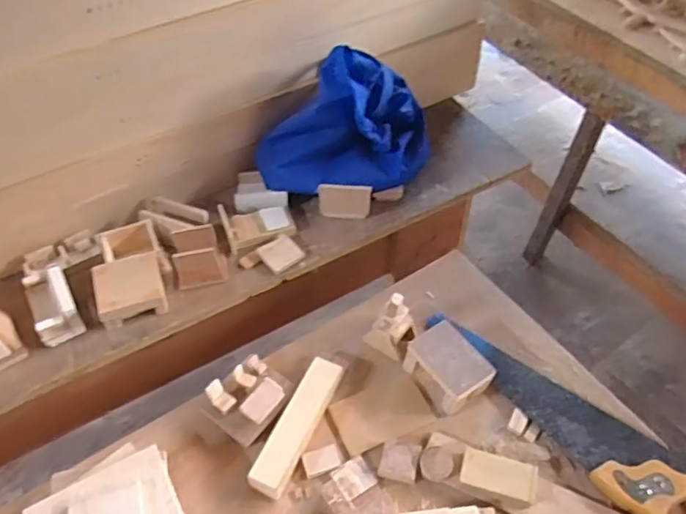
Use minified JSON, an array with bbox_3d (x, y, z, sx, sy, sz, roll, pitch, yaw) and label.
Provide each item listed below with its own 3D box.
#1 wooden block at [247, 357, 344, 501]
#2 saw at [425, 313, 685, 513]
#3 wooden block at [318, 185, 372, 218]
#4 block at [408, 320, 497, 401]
[{"bbox_3d":[-0.053,0.200,0.699,0.042,0.030,0.172,21,53,15],"label":"wooden block"},{"bbox_3d":[0.278,0.185,0.706,0.102,0.034,0.398,-33,59,-26],"label":"saw"},{"bbox_3d":[0.002,-0.081,0.897,0.078,0.068,0.012,0,50,2],"label":"wooden block"},{"bbox_3d":[0.133,0.135,0.732,0.066,0.053,0.094,-29,55,-21],"label":"block"}]

